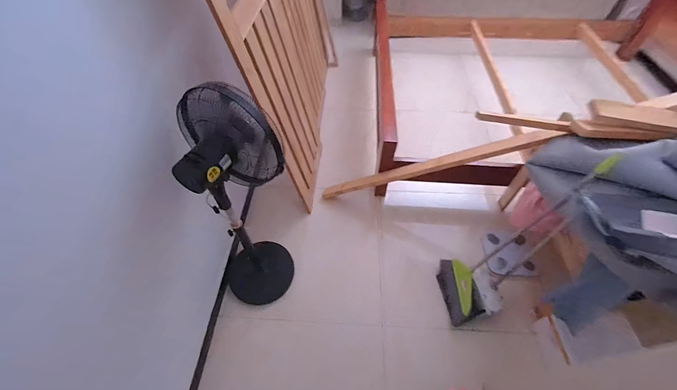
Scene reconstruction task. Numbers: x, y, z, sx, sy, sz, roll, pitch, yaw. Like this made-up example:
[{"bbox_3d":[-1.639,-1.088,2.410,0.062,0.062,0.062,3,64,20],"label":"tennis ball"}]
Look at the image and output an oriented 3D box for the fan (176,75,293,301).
[{"bbox_3d":[-0.374,0.092,1.133,0.330,0.899,0.360,-36,63,-24],"label":"fan"}]

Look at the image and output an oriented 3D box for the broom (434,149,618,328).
[{"bbox_3d":[0.695,0.187,1.184,0.153,0.876,0.282,15,36,-17],"label":"broom"}]

